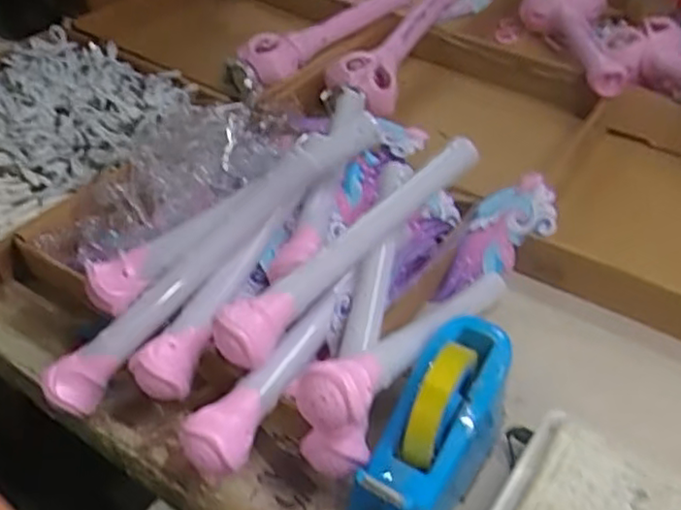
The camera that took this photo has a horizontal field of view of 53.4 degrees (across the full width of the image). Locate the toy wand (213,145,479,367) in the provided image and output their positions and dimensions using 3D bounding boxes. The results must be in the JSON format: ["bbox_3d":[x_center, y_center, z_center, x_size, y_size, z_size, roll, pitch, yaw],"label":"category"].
[{"bbox_3d":[0.011,-0.016,0.612,0.053,0.055,0.312,33,52,28],"label":"toy wand"}]

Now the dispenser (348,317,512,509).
[{"bbox_3d":[0.073,0.146,0.532,0.076,0.122,0.208,23,48,20],"label":"dispenser"}]

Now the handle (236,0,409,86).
[{"bbox_3d":[-0.018,-0.356,1.059,0.075,0.055,0.377,29,50,25],"label":"handle"}]

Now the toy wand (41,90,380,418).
[{"bbox_3d":[-0.109,-0.008,0.621,0.388,0.043,0.047,-44,58,-12],"label":"toy wand"}]

